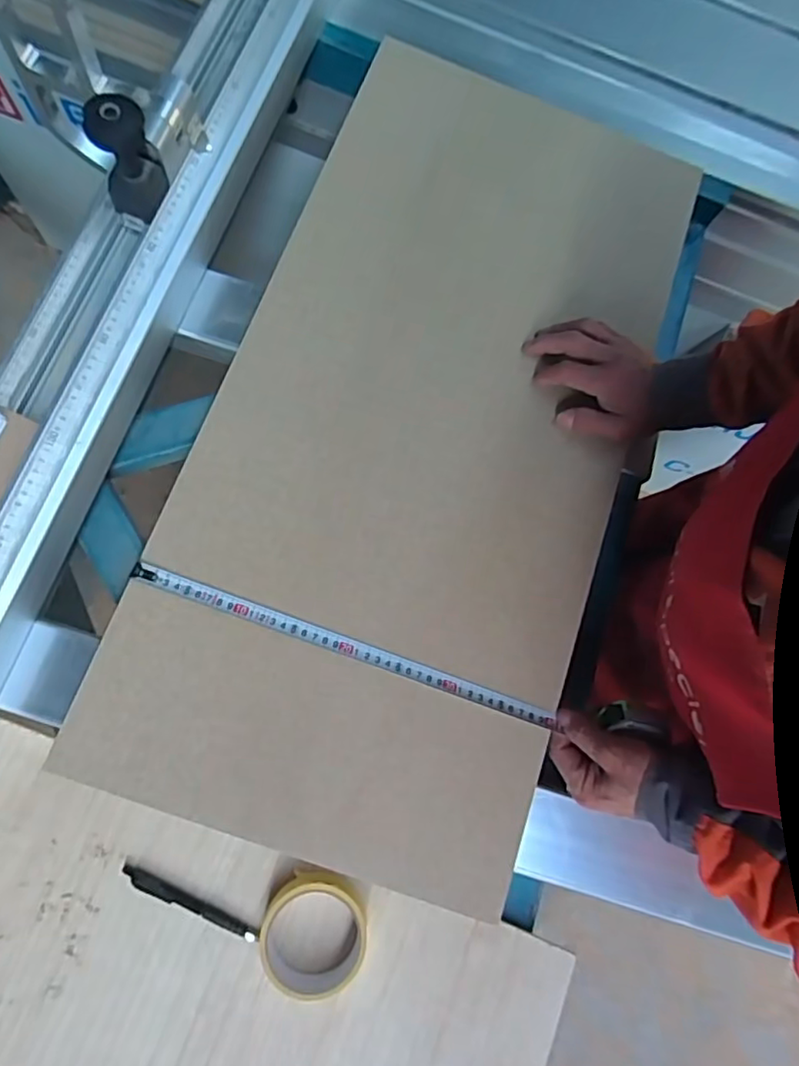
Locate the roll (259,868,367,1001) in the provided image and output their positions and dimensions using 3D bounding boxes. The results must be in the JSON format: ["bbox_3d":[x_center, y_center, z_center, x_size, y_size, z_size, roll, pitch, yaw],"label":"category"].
[{"bbox_3d":[-0.073,0.346,0.527,0.088,0.030,0.093,2,78,-7],"label":"roll"}]

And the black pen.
[{"bbox_3d":[-0.186,0.328,0.534,0.129,0.008,0.013,28,76,-1],"label":"black pen"}]

